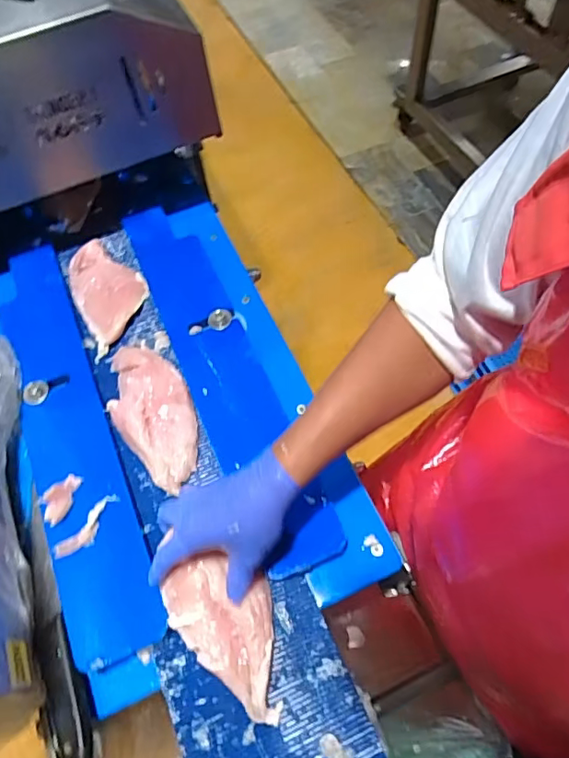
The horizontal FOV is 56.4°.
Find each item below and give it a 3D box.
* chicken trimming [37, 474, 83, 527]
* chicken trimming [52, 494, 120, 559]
[{"bbox_3d":[-0.232,0.122,0.550,0.027,0.019,0.051,30,65,18],"label":"chicken trimming"},{"bbox_3d":[-0.199,0.153,0.541,0.026,0.007,0.080,37,72,20],"label":"chicken trimming"}]

